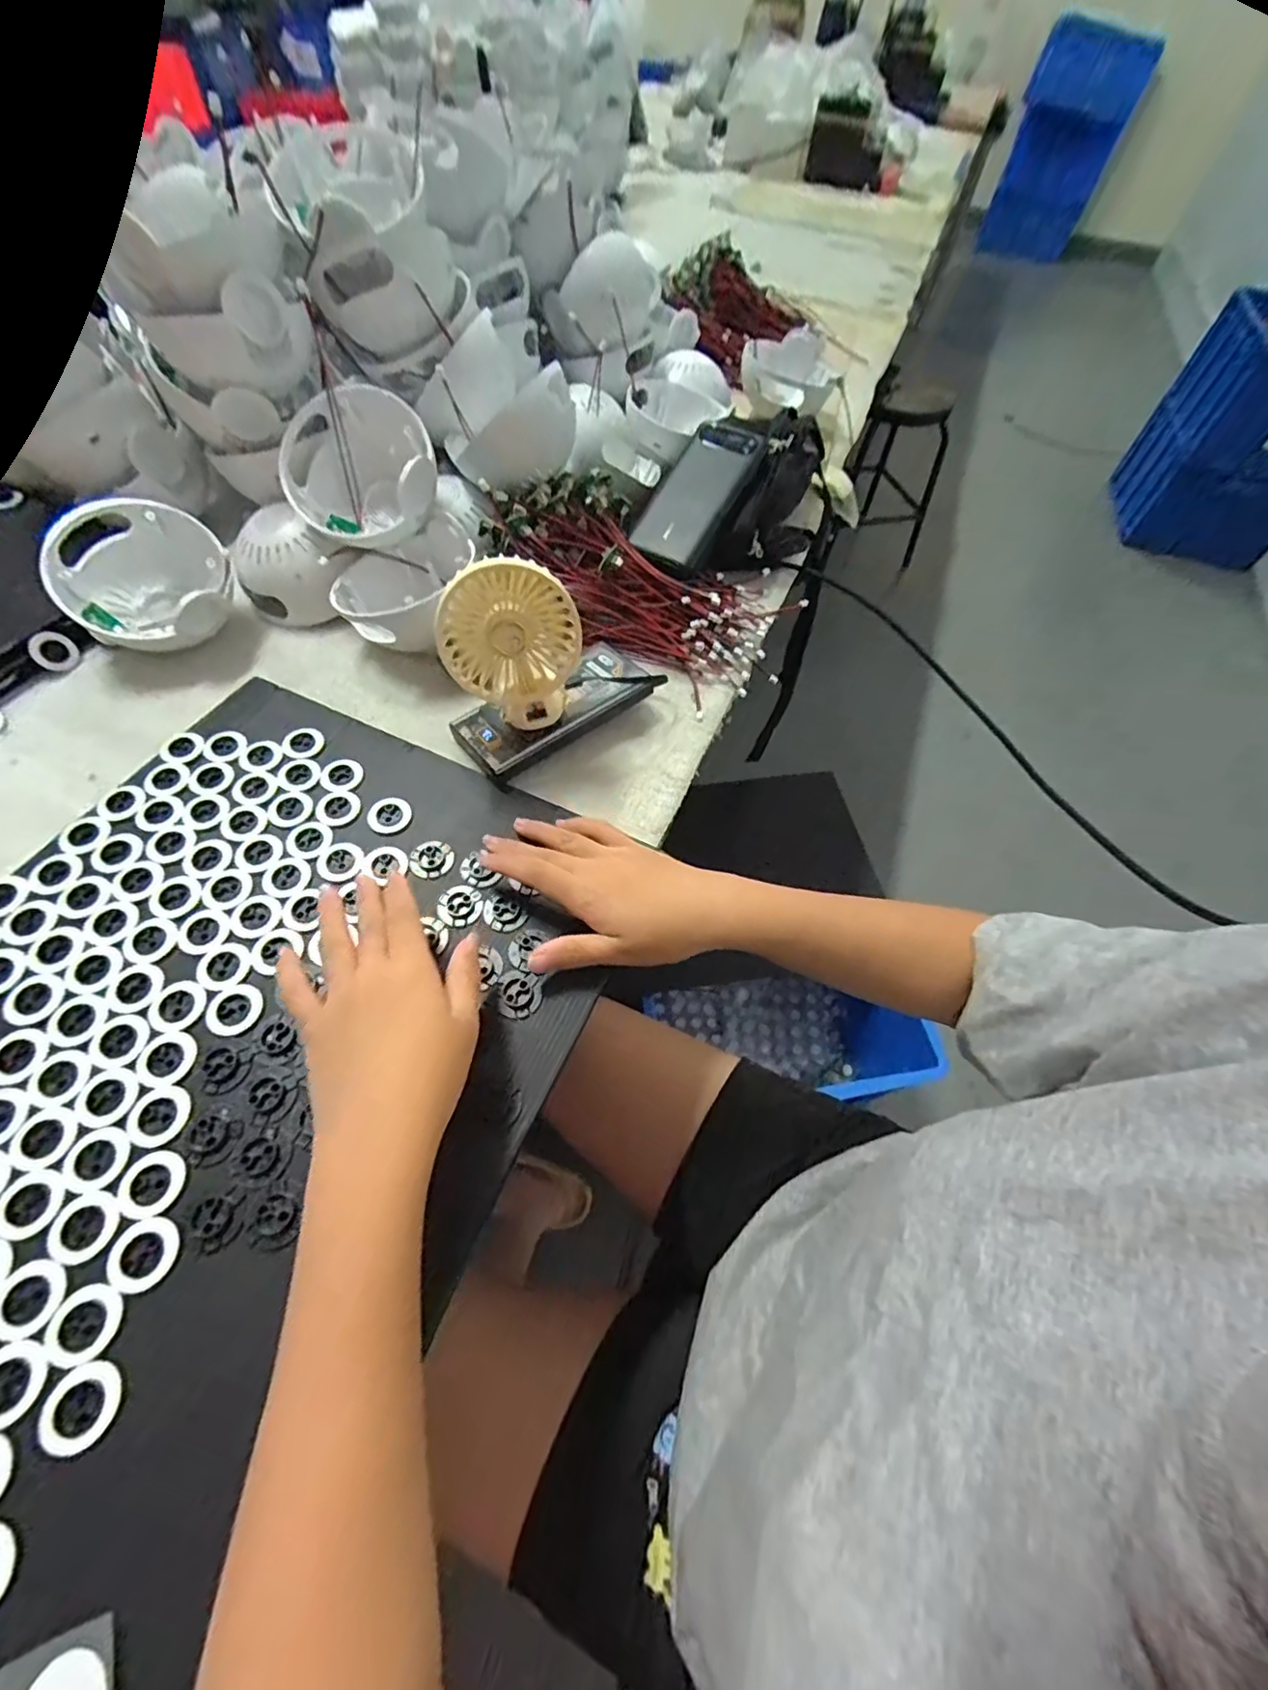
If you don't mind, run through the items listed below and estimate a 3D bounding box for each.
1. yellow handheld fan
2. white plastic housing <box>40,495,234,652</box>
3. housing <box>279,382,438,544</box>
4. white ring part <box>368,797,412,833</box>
[{"bbox_3d":[-0.079,-0.127,0.387,0.084,0.103,0.037,2,58,-2],"label":"yellow handheld fan"},{"bbox_3d":[-0.377,-0.202,0.467,0.116,0.075,0.102,-27,64,-19],"label":"white plastic housing"},{"bbox_3d":[-0.217,-0.297,0.474,0.115,0.081,0.104,-13,60,-11],"label":"housing"},{"bbox_3d":[-0.167,-0.022,0.408,0.027,0.004,0.028,2,58,-3],"label":"white ring part"}]

